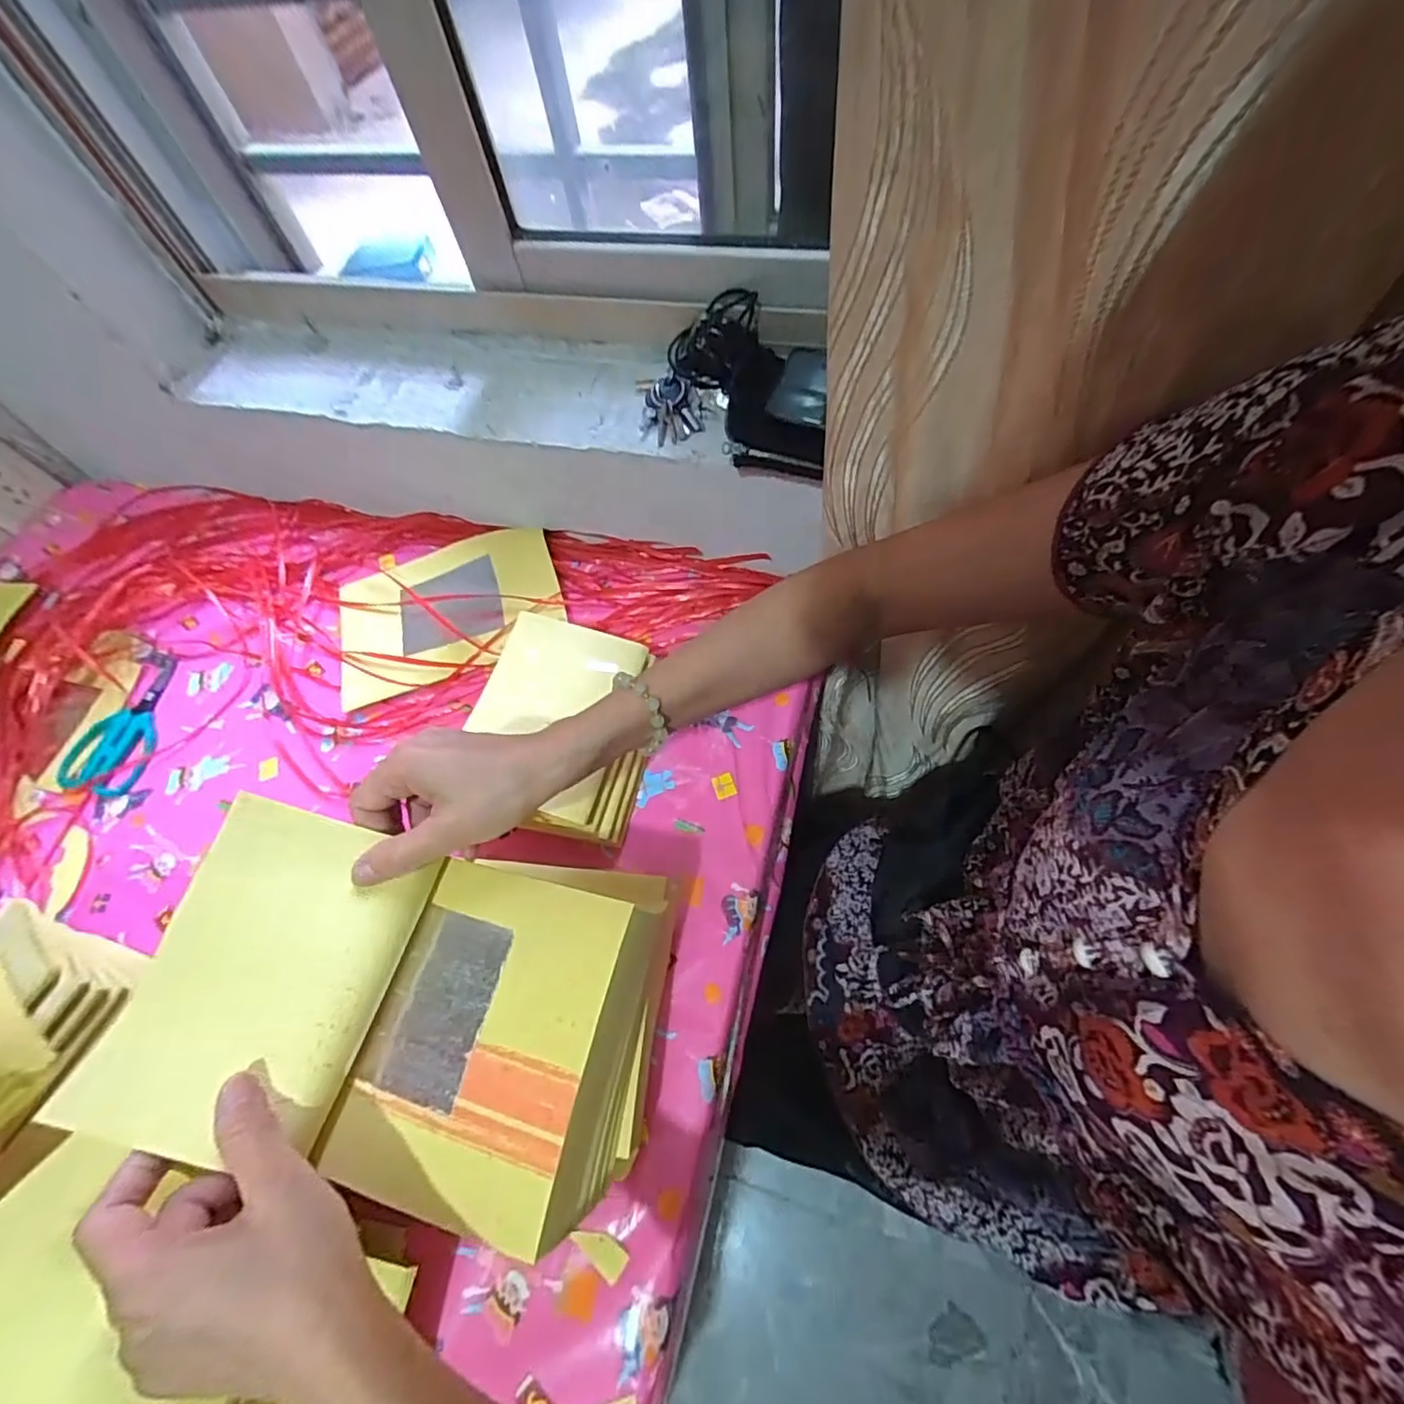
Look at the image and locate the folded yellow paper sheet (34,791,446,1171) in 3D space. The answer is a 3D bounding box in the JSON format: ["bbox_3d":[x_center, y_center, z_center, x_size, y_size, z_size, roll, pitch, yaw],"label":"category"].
[{"bbox_3d":[-0.229,0.136,0.311,0.109,0.036,0.155,14,63,9],"label":"folded yellow paper sheet"}]

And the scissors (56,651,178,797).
[{"bbox_3d":[-0.573,0.018,0.607,0.086,0.008,0.150,12,63,8],"label":"scissors"}]

